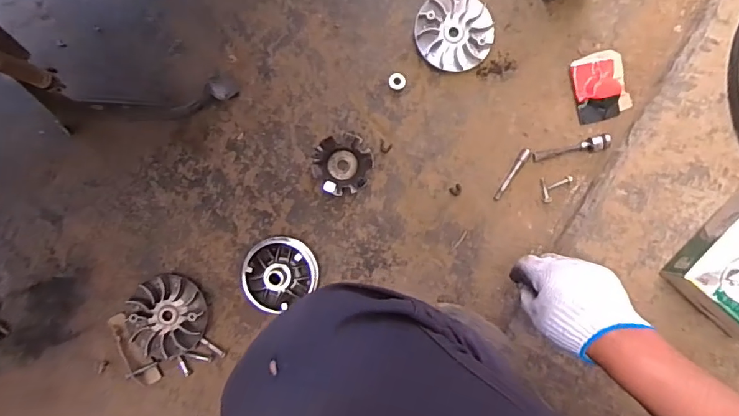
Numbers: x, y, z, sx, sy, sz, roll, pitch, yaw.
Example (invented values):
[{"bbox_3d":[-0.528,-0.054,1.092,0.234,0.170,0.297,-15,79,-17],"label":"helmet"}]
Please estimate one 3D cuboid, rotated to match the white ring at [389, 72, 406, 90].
[{"bbox_3d":[0.039,-0.177,0.675,0.024,0.010,0.023,0,87,2],"label":"white ring"}]

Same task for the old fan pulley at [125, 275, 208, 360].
[{"bbox_3d":[-0.279,0.149,0.666,0.103,0.016,0.110,0,87,2],"label":"old fan pulley"}]

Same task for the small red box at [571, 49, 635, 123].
[{"bbox_3d":[0.324,-0.171,0.673,0.070,0.025,0.090,-15,86,1],"label":"small red box"}]

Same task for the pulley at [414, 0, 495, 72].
[{"bbox_3d":[0.120,-0.248,0.676,0.107,0.015,0.106,0,87,2],"label":"pulley"}]

